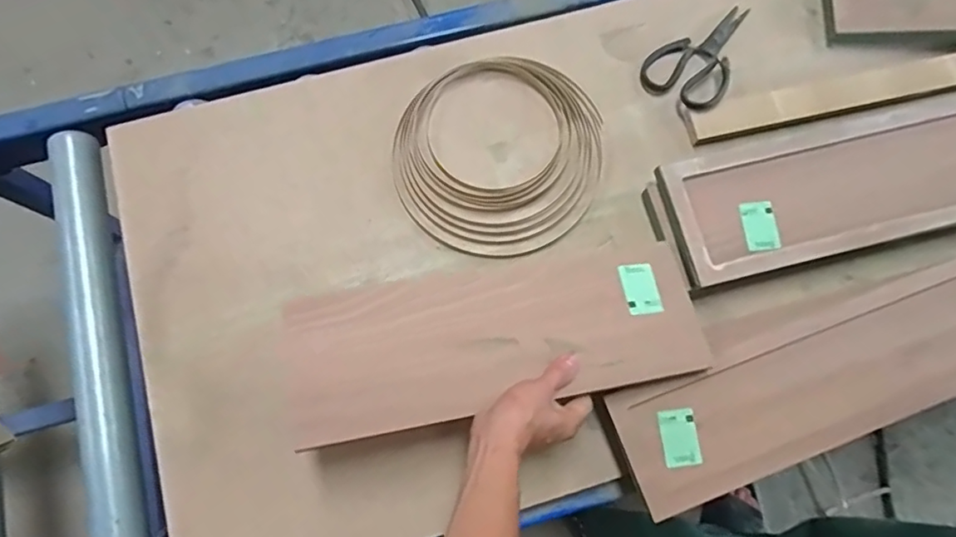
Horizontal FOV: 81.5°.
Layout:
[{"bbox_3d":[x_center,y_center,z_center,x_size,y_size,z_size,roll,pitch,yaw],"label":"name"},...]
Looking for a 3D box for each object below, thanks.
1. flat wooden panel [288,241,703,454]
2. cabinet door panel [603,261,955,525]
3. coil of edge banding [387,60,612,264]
[{"bbox_3d":[0.030,0.071,0.597,0.444,0.022,0.157,-10,68,-11],"label":"flat wooden panel"},{"bbox_3d":[0.404,0.124,0.630,0.510,0.014,0.138,-19,77,-7],"label":"cabinet door panel"},{"bbox_3d":[0.027,-0.149,0.719,0.261,0.025,0.270,0,77,-1],"label":"coil of edge banding"}]

